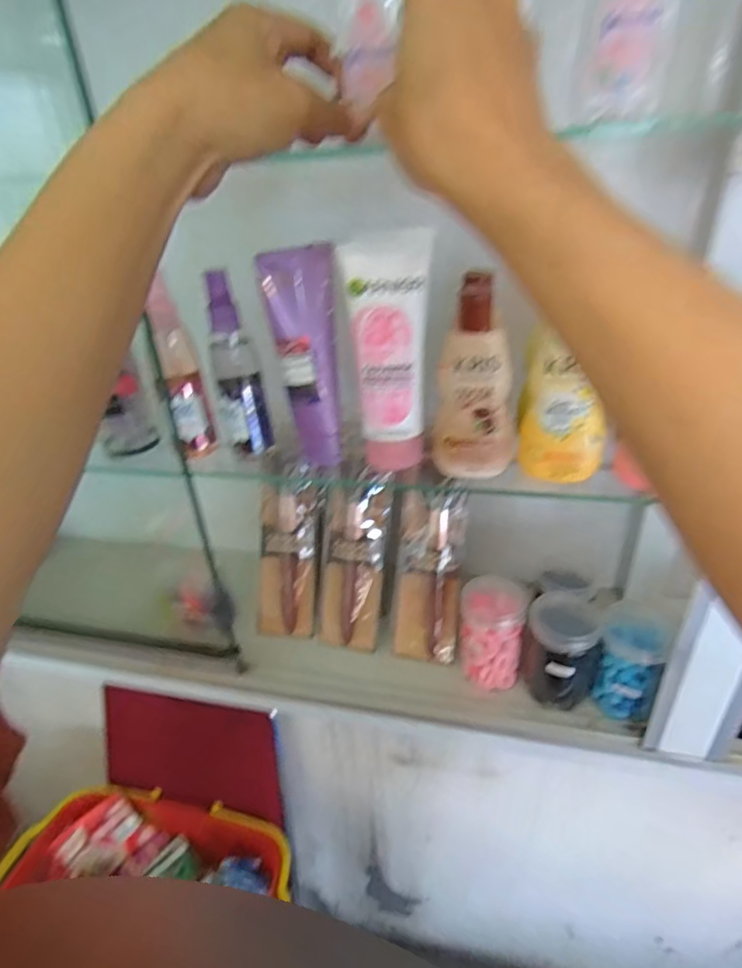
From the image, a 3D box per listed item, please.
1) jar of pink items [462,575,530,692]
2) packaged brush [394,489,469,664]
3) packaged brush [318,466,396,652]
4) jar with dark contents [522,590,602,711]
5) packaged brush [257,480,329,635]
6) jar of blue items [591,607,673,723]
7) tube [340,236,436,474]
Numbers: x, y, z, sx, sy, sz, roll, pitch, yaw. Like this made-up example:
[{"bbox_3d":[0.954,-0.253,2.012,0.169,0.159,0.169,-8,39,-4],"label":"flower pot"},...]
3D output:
[{"bbox_3d":[0.109,0.133,0.470,0.053,0.081,0.052,4,30,12],"label":"jar of pink items"},{"bbox_3d":[0.057,0.085,0.495,0.055,0.159,0.021,6,6,16],"label":"packaged brush"},{"bbox_3d":[-0.013,0.074,0.516,0.059,0.177,0.015,14,7,27],"label":"packaged brush"},{"bbox_3d":[0.161,0.143,0.446,0.059,0.090,0.054,-3,30,1],"label":"jar with dark contents"},{"bbox_3d":[-0.085,0.075,0.527,0.064,0.155,0.025,9,8,21],"label":"packaged brush"},{"bbox_3d":[0.213,0.149,0.433,0.045,0.084,0.047,-3,30,1],"label":"jar of blue items"},{"bbox_3d":[0.014,-0.084,0.369,0.053,0.160,0.027,3,30,10],"label":"tube"}]

